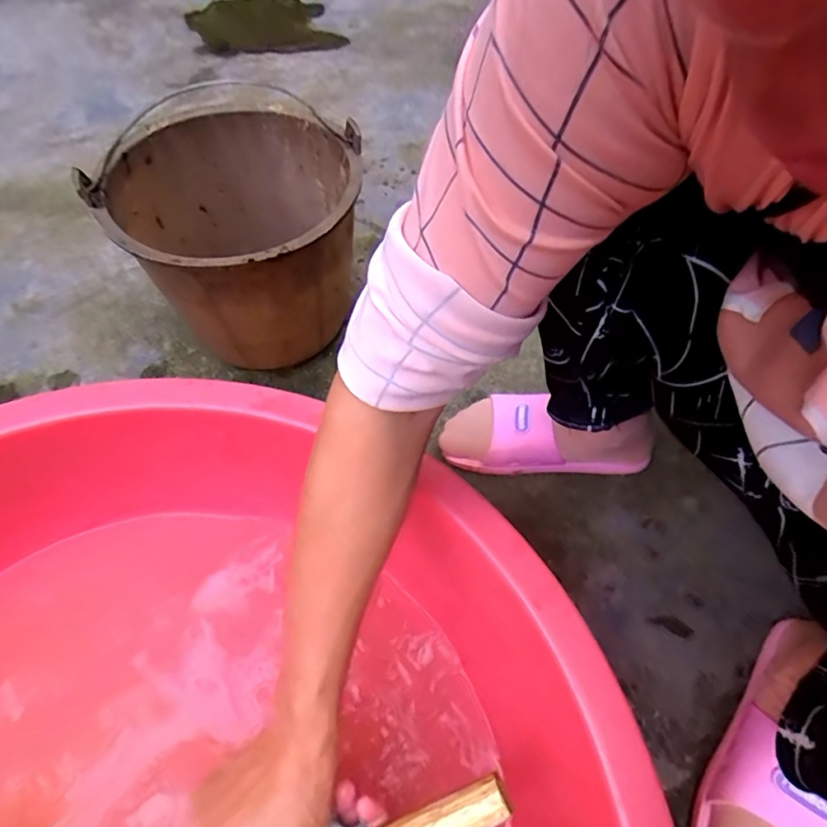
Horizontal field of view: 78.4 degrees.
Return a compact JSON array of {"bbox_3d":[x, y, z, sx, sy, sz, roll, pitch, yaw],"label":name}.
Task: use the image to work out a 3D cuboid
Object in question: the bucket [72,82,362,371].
[{"bbox_3d":[-0.208,-0.210,0.630,0.268,0.223,0.301,-1,54,-7],"label":"bucket"}]

